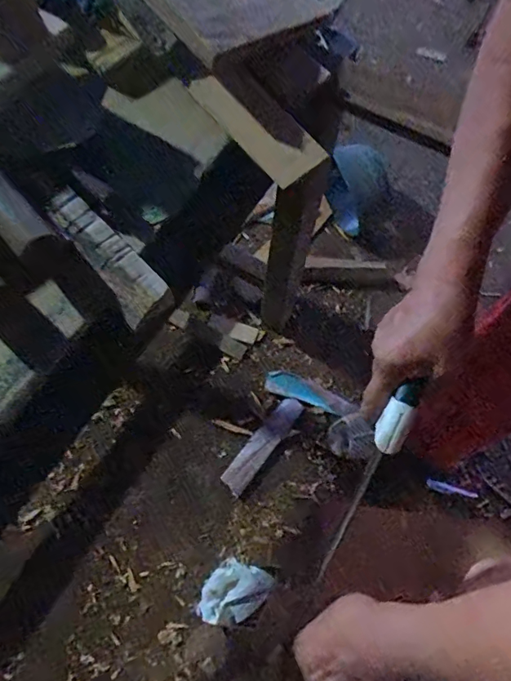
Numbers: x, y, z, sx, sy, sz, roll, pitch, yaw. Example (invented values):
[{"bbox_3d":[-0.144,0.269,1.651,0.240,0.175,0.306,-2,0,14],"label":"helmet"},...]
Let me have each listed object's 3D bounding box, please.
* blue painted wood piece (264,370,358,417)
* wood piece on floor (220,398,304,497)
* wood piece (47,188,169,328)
[{"bbox_3d":[0.122,0.115,1.048,0.201,0.011,0.058,20,53,10],"label":"blue painted wood piece"},{"bbox_3d":[0.017,0.214,0.999,0.054,0.016,0.230,38,71,12],"label":"wood piece on floor"},{"bbox_3d":[-0.115,-0.069,0.364,0.036,0.015,0.122,-36,72,-17],"label":"wood piece"}]

